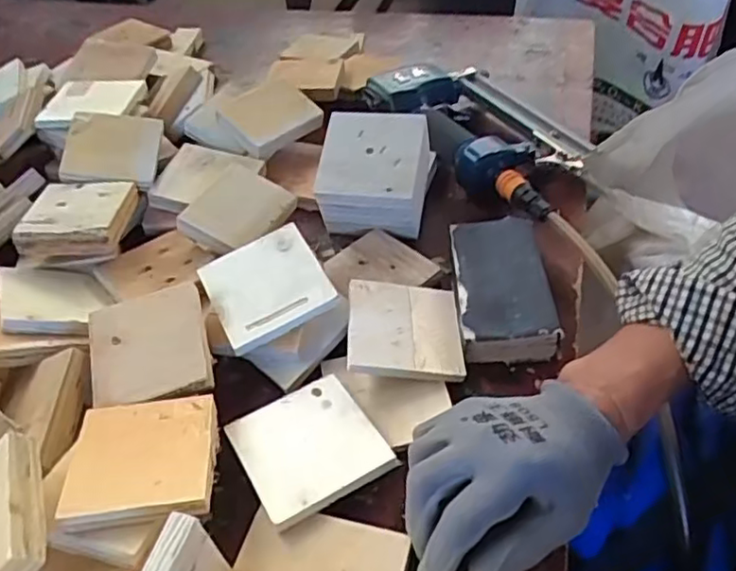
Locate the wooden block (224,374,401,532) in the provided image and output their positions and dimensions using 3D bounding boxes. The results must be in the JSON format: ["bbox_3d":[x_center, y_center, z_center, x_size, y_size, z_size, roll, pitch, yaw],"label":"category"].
[{"bbox_3d":[-0.042,0.111,0.451,0.088,0.013,0.089,-25,47,-19],"label":"wooden block"}]

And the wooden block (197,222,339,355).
[{"bbox_3d":[-0.082,-0.001,0.525,0.090,0.012,0.090,-26,61,-12],"label":"wooden block"}]

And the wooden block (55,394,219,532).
[{"bbox_3d":[-0.144,0.111,0.420,0.090,0.012,0.090,-6,35,-4],"label":"wooden block"}]

